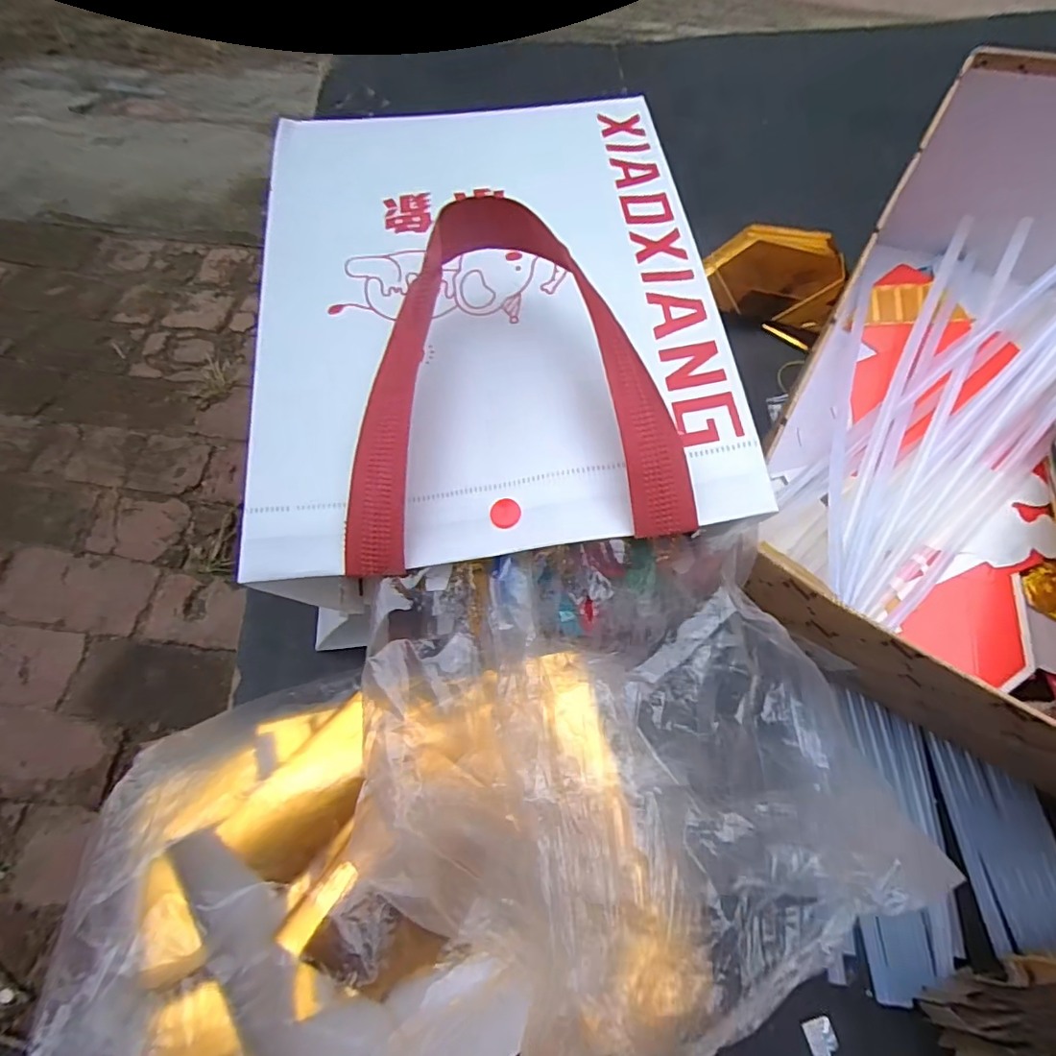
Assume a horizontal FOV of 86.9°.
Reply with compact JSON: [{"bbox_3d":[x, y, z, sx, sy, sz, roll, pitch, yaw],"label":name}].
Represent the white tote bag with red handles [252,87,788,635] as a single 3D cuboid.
[{"bbox_3d":[-0.022,-0.107,0.266,0.198,0.097,0.264,-5,66,-3],"label":"white tote bag with red handles"}]

